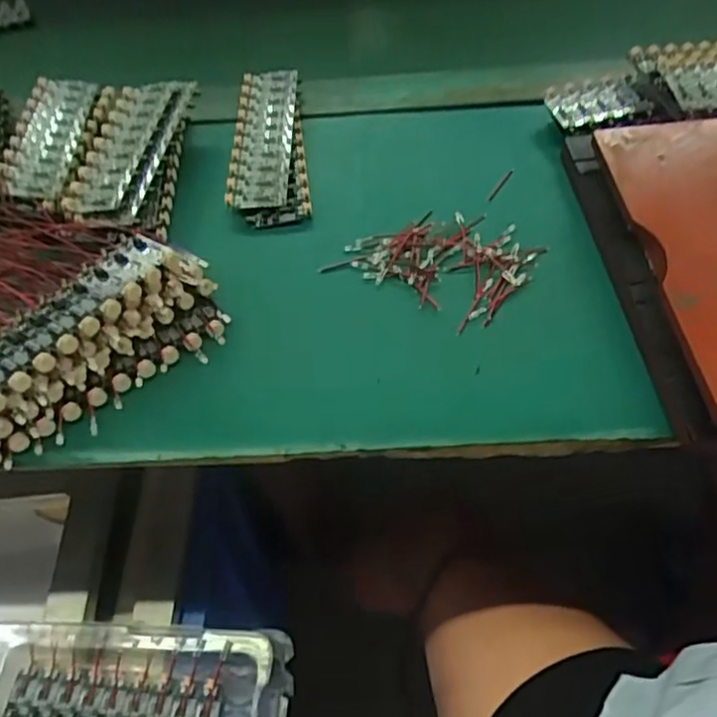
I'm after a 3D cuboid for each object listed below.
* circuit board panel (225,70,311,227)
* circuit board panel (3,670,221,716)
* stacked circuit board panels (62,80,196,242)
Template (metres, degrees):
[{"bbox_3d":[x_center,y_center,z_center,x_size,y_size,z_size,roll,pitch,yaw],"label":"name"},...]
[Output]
[{"bbox_3d":[-0.070,-0.164,0.518,0.058,0.014,0.156,-5,61,0],"label":"circuit board panel"},{"bbox_3d":[-0.159,0.227,0.431,0.139,0.009,0.044,0,51,5],"label":"circuit board panel"},{"bbox_3d":[-0.167,-0.148,0.496,0.069,0.029,0.144,3,60,3],"label":"stacked circuit board panels"}]

